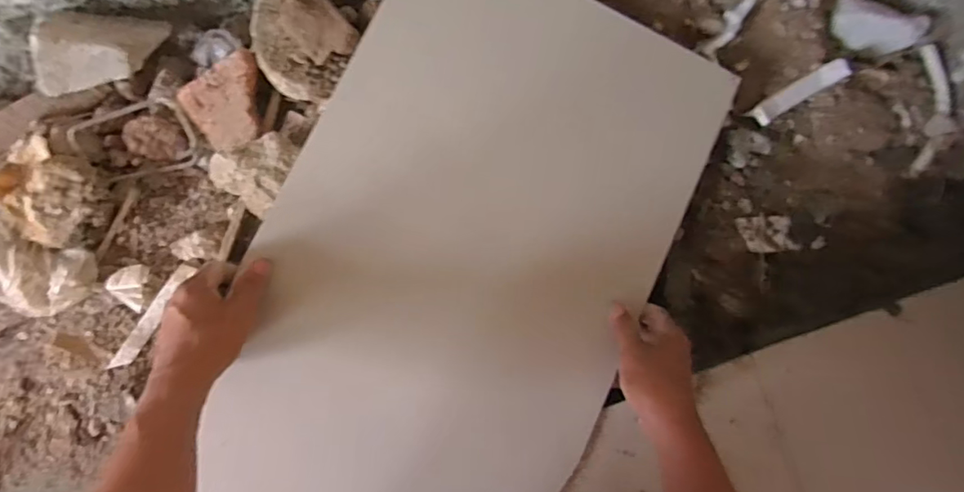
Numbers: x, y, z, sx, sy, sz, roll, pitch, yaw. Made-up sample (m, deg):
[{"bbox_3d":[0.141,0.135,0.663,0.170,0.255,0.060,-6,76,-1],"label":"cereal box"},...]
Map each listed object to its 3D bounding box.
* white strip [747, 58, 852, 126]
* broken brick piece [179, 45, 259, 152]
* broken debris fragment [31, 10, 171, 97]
[{"bbox_3d":[0.334,-0.162,0.539,0.099,0.027,0.021,-32,90,7],"label":"white strip"},{"bbox_3d":[-0.245,-0.140,0.503,0.083,0.032,0.071,-36,91,-6],"label":"broken brick piece"},{"bbox_3d":[-0.362,-0.183,0.468,0.102,0.065,0.087,-4,88,-5],"label":"broken debris fragment"}]

